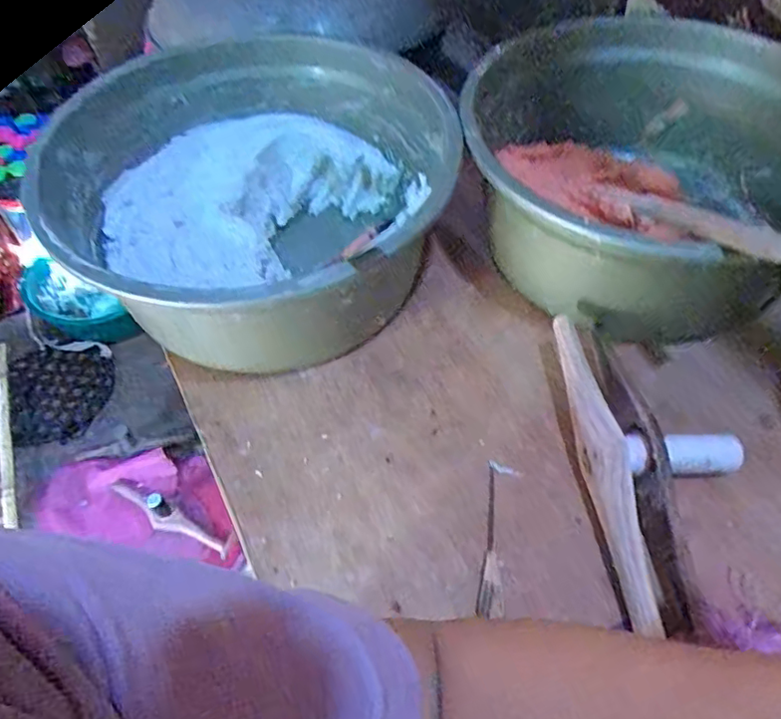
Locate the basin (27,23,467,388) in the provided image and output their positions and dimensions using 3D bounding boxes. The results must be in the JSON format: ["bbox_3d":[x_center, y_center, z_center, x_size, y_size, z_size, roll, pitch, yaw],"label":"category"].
[{"bbox_3d":[-0.134,-0.200,0.669,0.363,0.220,0.367,-2,53,2],"label":"basin"}]

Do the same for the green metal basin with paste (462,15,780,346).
[{"bbox_3d":[0.304,-0.233,0.723,0.369,0.165,0.393,-2,53,2],"label":"green metal basin with paste"}]

